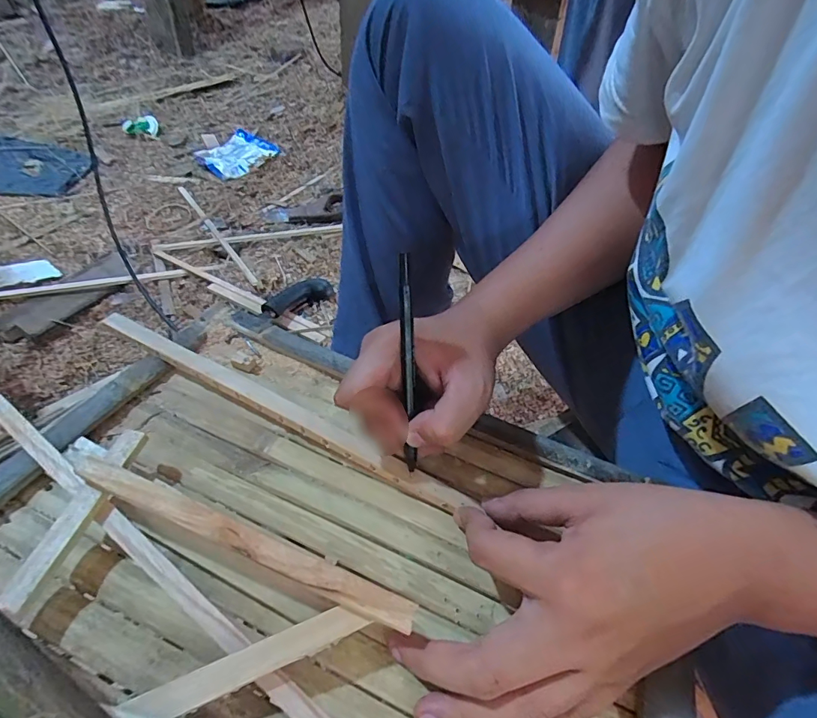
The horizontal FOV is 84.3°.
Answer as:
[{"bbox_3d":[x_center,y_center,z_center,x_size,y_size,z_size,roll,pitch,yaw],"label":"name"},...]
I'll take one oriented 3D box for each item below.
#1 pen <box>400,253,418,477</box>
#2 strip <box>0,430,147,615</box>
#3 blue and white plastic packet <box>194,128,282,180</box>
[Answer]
[{"bbox_3d":[0.000,0.006,0.272,0.007,0.134,0.004,-5,16,-10],"label":"pen"},{"bbox_3d":[-0.175,0.080,0.241,0.016,0.005,0.097,12,48,6],"label":"strip"},{"bbox_3d":[-0.445,-0.534,1.167,0.144,0.024,0.177,34,56,20],"label":"blue and white plastic packet"}]

